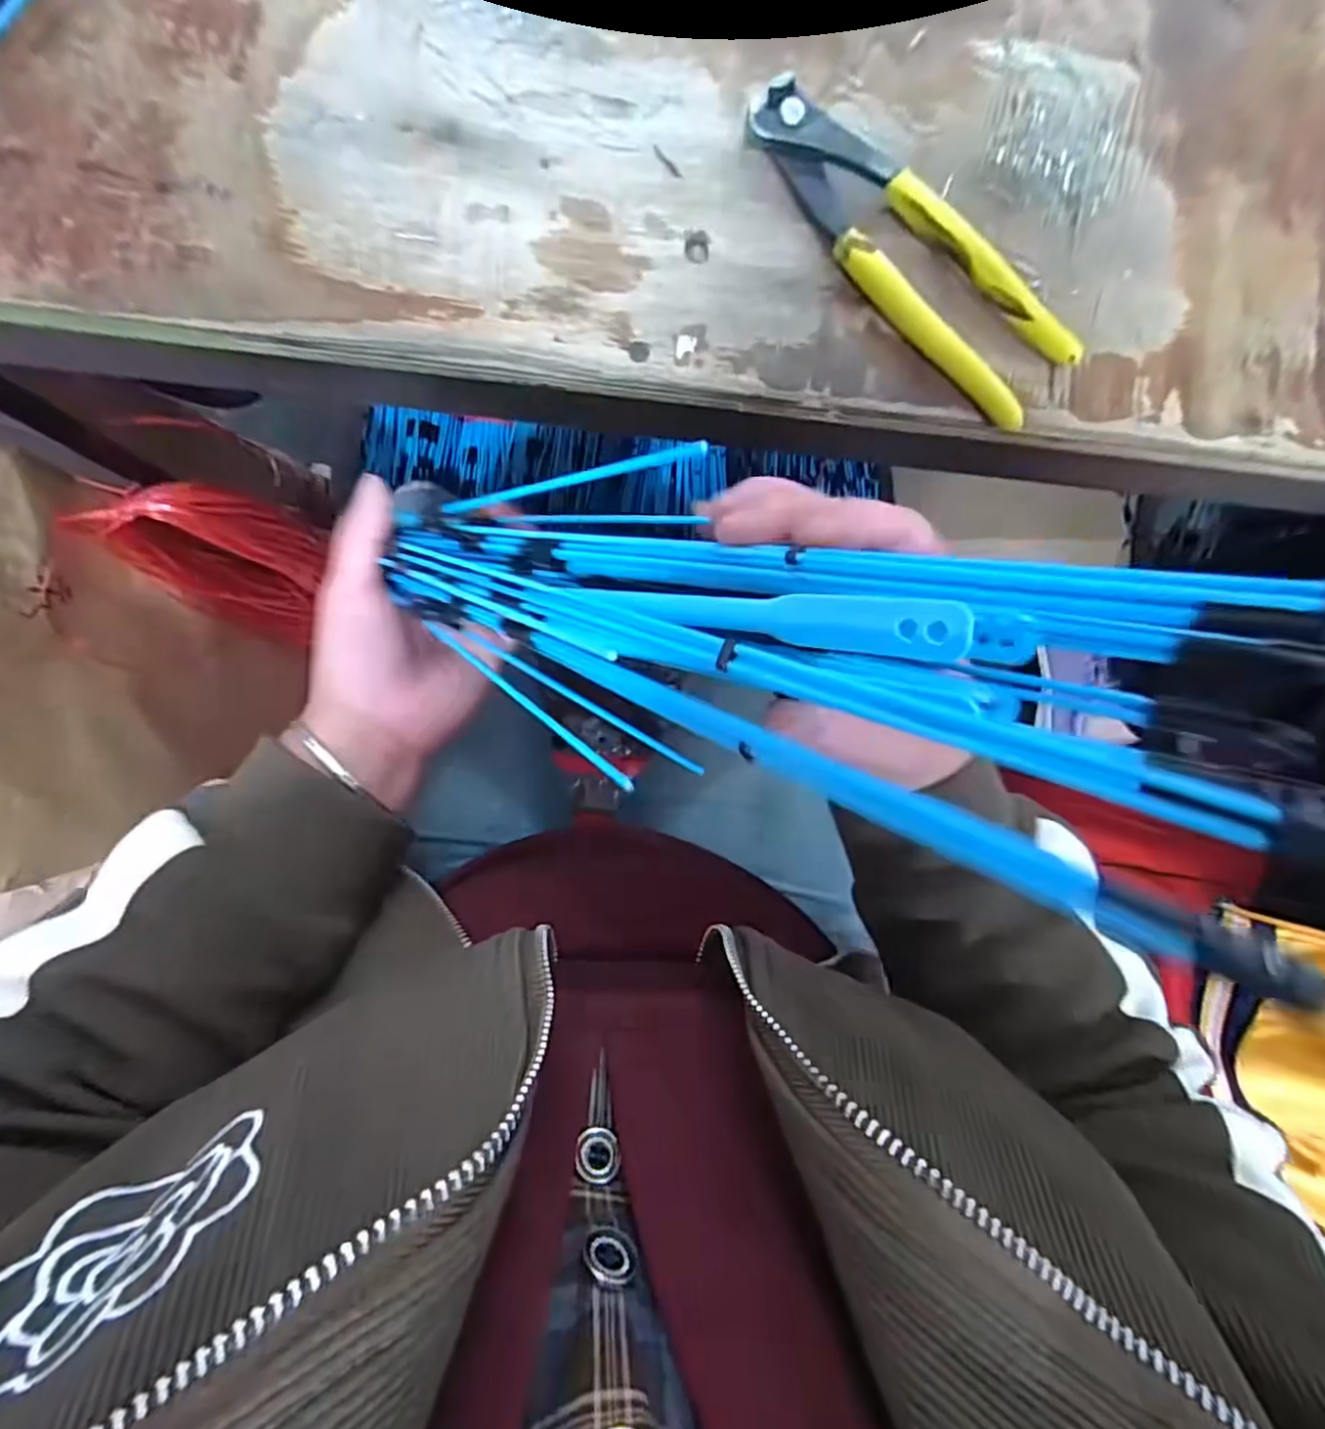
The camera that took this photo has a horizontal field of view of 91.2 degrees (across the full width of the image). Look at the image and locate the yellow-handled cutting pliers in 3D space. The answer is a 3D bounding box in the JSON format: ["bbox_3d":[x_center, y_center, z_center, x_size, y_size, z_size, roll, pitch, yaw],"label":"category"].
[{"bbox_3d":[0.103,-0.196,0.275,0.167,0.017,0.047,42,85,-4],"label":"yellow-handled cutting pliers"}]

